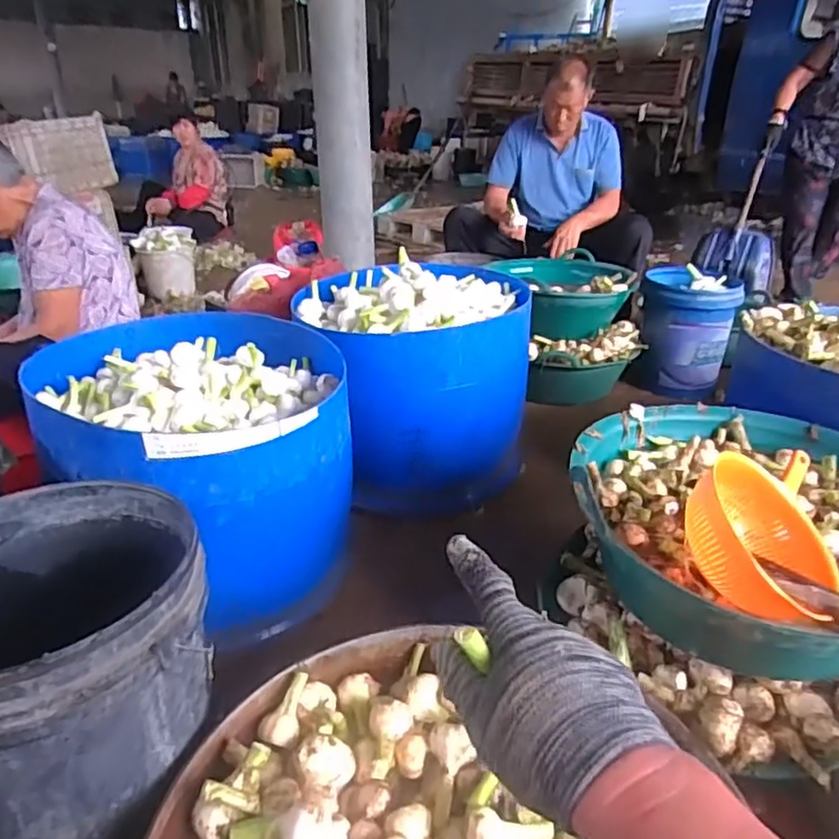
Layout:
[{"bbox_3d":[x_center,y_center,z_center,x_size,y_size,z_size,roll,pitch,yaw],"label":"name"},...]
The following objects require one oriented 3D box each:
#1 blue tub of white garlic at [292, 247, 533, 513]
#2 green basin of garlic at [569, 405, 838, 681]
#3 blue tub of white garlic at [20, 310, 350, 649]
[{"bbox_3d":[-0.005,-0.105,1.601,0.518,0.473,0.530,0,25,0],"label":"blue tub of white garlic"},{"bbox_3d":[0.490,0.168,0.964,0.529,0.210,0.514,0,25,0],"label":"green basin of garlic"},{"bbox_3d":[-0.433,0.087,1.306,0.534,0.438,0.642,-16,30,-31],"label":"blue tub of white garlic"}]

